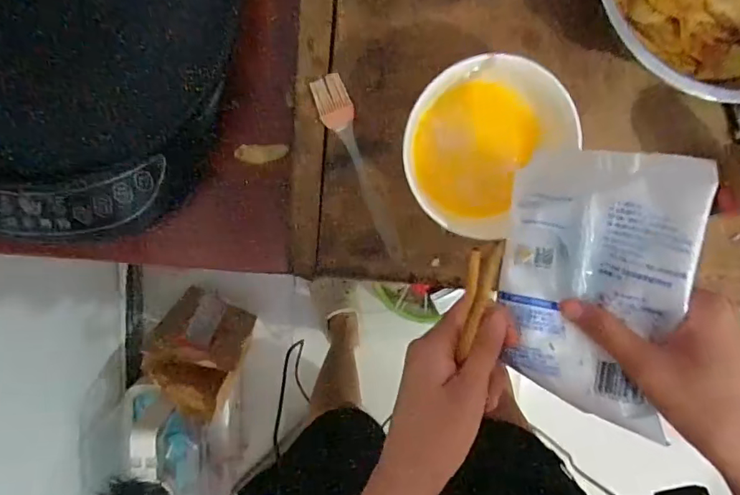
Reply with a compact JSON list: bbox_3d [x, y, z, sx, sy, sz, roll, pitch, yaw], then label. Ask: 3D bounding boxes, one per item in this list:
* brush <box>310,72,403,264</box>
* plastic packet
[{"bbox_3d":[-0.007,-0.062,0.409,0.026,0.008,0.157,-22,99,-1],"label":"brush"},{"bbox_3d":[0.124,0.021,0.287,0.104,0.017,0.145,13,103,39],"label":"plastic packet"}]

